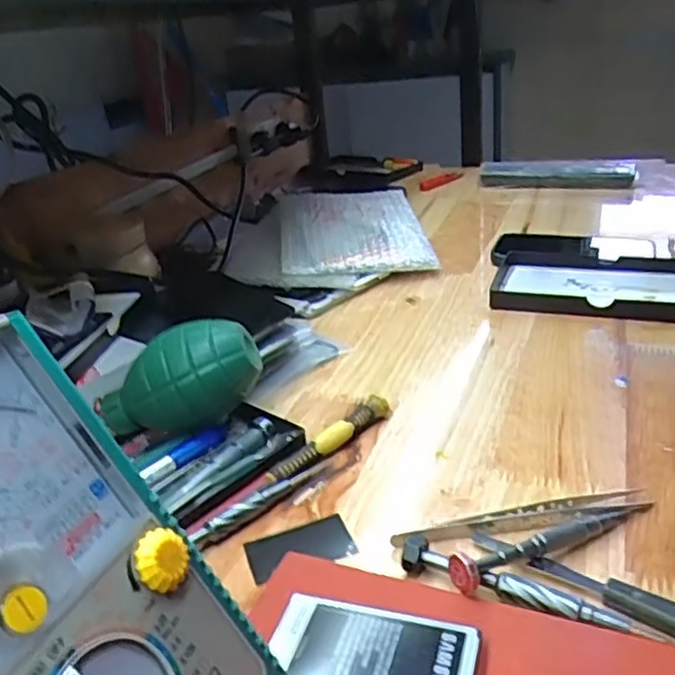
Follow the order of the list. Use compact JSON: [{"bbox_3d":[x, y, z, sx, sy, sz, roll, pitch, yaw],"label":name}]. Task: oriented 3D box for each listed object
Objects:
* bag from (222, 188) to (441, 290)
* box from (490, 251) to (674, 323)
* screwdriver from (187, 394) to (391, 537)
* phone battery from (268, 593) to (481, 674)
[{"bbox_3d":[-0.011,-0.105,0.715,0.201,0.038,0.252,-6,26,-3],"label":"bag"},{"bbox_3d":[0.226,-0.044,0.572,0.178,0.020,0.119,5,28,19],"label":"box"},{"bbox_3d":[-0.023,0.070,0.387,0.012,0.015,0.148,20,35,41],"label":"screwdriver"},{"bbox_3d":[0.011,0.126,0.260,0.080,0.008,0.050,6,28,20],"label":"phone battery"}]

